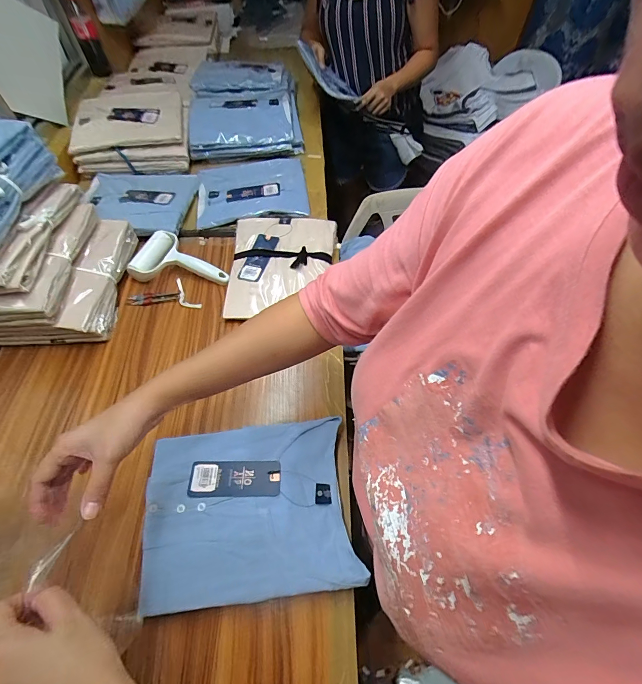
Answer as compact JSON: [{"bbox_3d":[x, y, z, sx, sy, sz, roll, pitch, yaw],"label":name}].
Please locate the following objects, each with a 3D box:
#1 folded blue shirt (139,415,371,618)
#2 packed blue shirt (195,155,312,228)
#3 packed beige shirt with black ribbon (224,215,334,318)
[{"bbox_3d":[-0.095,0.220,0.468,0.258,0.035,0.209,-8,59,-4],"label":"folded blue shirt"},{"bbox_3d":[-0.160,-0.362,0.801,0.244,0.019,0.212,-8,59,-4],"label":"packed blue shirt"},{"bbox_3d":[-0.074,-0.159,0.697,0.208,0.032,0.246,-3,58,-1],"label":"packed beige shirt with black ribbon"}]

